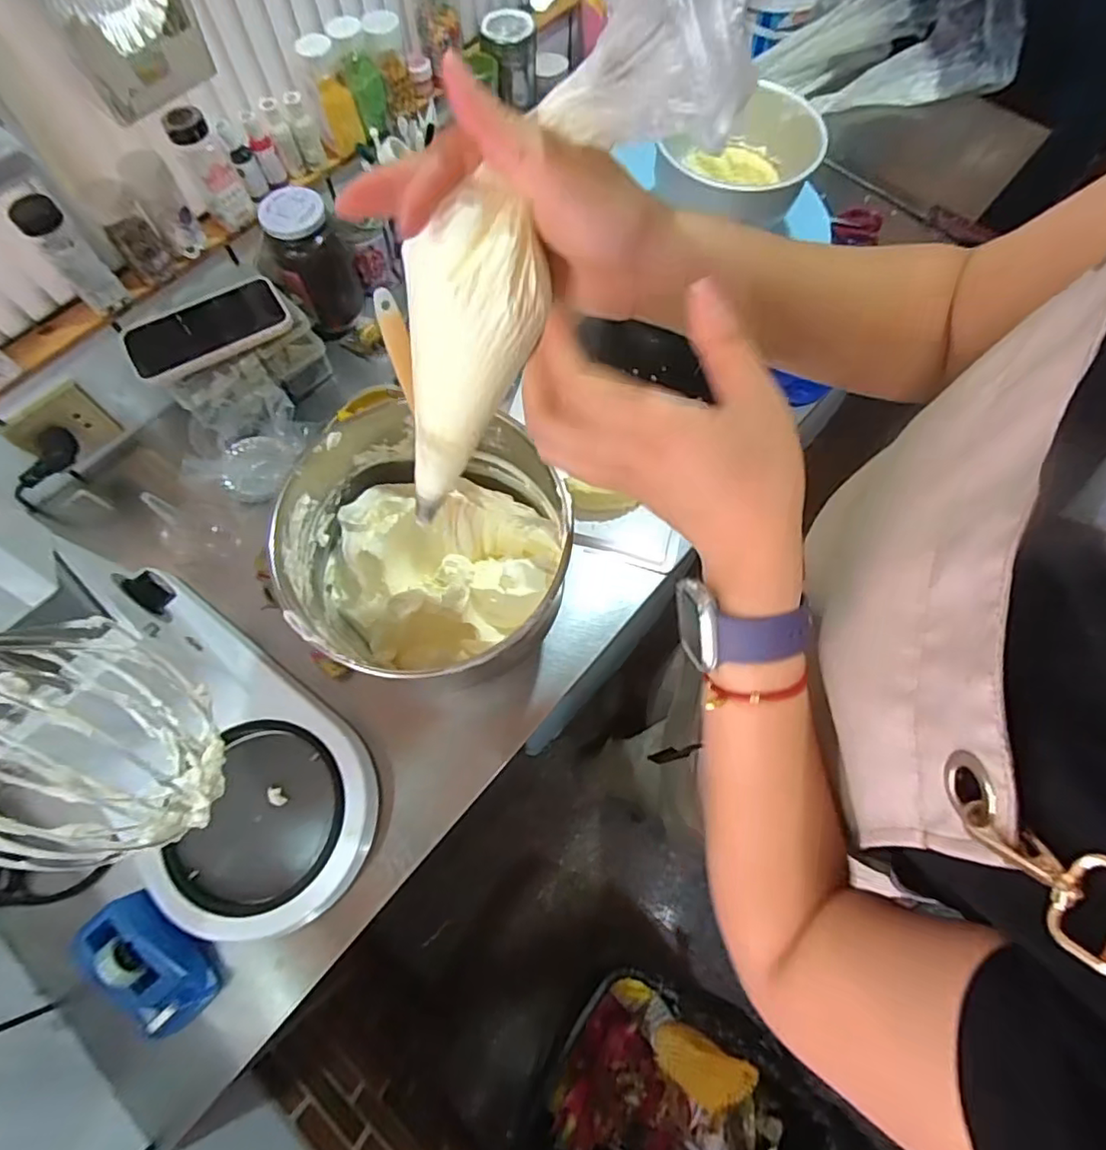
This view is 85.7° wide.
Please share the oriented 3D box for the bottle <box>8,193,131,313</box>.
[{"bbox_3d":[-0.469,-0.312,0.580,0.033,0.104,0.040,43,74,14],"label":"bottle"}]

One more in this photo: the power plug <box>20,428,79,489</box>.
[{"bbox_3d":[-0.554,-0.129,0.654,0.035,0.027,0.074,25,71,9],"label":"power plug"}]

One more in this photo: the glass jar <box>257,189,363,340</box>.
[{"bbox_3d":[-0.299,-0.374,0.729,0.085,0.152,0.085,0,69,-1],"label":"glass jar"}]

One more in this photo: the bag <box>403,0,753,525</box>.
[{"bbox_3d":[-0.030,-0.130,0.292,0.061,0.313,0.075,-5,65,-37],"label":"bag"}]

